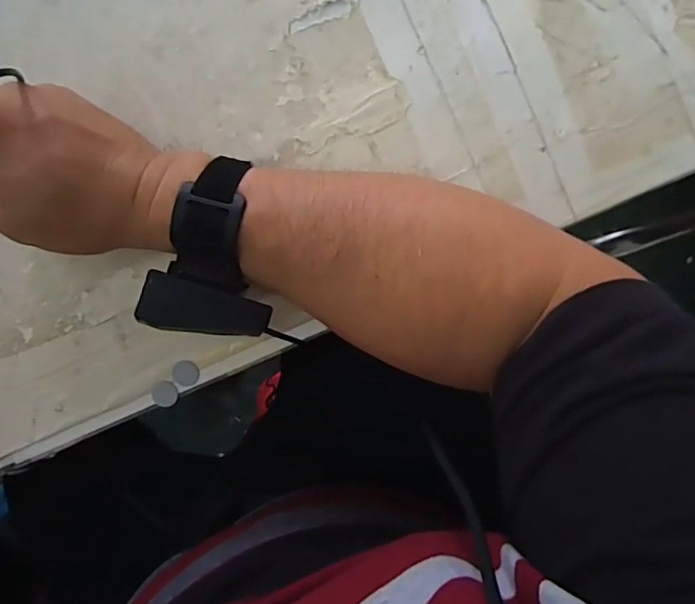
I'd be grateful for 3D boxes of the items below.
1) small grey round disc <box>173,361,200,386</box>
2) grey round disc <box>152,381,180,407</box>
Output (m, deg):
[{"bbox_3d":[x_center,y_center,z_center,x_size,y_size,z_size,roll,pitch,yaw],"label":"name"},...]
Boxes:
[{"bbox_3d":[-0.109,0.048,0.349,0.019,0.004,0.017,-19,94,6],"label":"small grey round disc"},{"bbox_3d":[-0.124,0.063,0.354,0.016,0.005,0.019,28,97,1],"label":"grey round disc"}]

